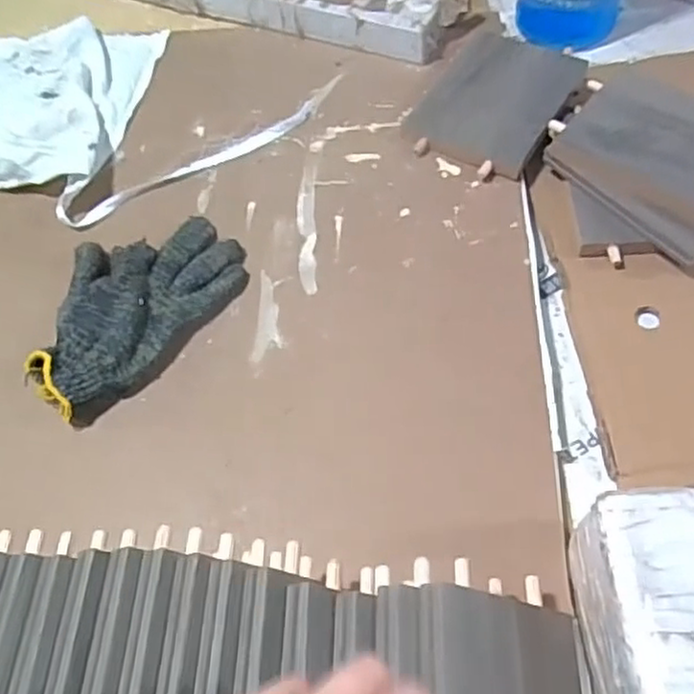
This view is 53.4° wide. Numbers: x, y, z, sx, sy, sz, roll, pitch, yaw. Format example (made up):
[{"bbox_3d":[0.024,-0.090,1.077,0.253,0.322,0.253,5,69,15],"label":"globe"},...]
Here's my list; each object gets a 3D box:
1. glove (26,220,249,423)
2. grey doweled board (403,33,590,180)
[{"bbox_3d":[-0.175,-0.039,0.544,0.118,0.022,0.185,36,70,24],"label":"glove"},{"bbox_3d":[0.135,-0.224,0.630,0.114,0.020,0.165,28,67,21],"label":"grey doweled board"}]

